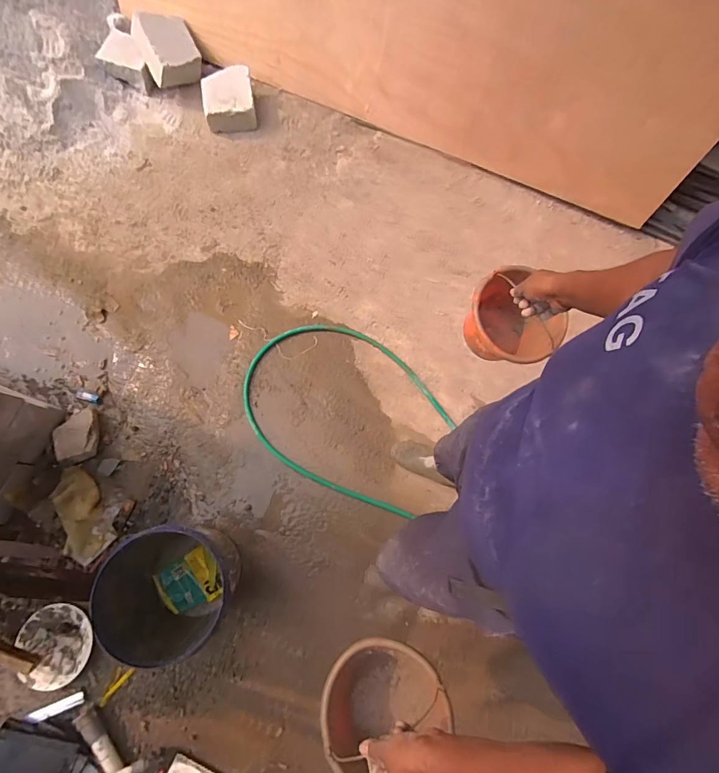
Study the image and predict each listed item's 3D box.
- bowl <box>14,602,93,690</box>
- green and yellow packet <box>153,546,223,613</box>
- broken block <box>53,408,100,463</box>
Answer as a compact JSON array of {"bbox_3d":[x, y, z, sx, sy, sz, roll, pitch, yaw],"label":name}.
[{"bbox_3d":[-0.945,0.799,1.267,0.221,0.045,0.225,1,77,-4],"label":"bowl"},{"bbox_3d":[-0.538,0.626,1.313,0.171,0.013,0.161,-27,73,-33],"label":"green and yellow packet"},{"bbox_3d":[-0.971,0.172,1.407,0.133,0.050,0.174,-9,79,-36],"label":"broken block"}]

